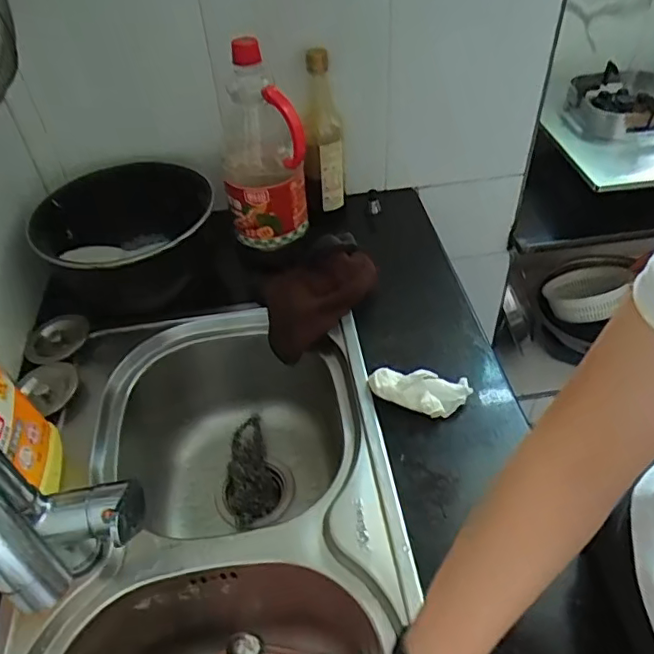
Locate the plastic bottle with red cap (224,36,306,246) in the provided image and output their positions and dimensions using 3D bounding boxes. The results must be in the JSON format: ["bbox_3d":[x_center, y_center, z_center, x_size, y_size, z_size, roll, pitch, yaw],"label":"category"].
[{"bbox_3d":[-0.085,-0.231,0.730,0.103,0.244,0.111,-9,45,-5],"label":"plastic bottle with red cap"}]

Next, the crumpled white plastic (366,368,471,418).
[{"bbox_3d":[0.101,0.067,0.622,0.109,0.036,0.046,7,46,12],"label":"crumpled white plastic"}]

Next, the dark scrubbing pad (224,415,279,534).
[{"bbox_3d":[-0.105,0.200,0.774,0.065,0.028,0.148,-5,59,0],"label":"dark scrubbing pad"}]

